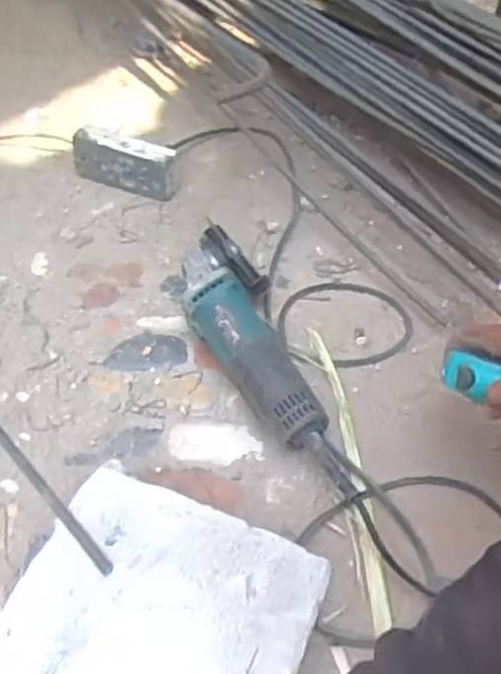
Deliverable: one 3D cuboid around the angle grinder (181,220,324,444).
[{"bbox_3d":[-0.008,-0.004,0.702,0.095,0.069,0.270,-15,54,-14],"label":"angle grinder"}]

